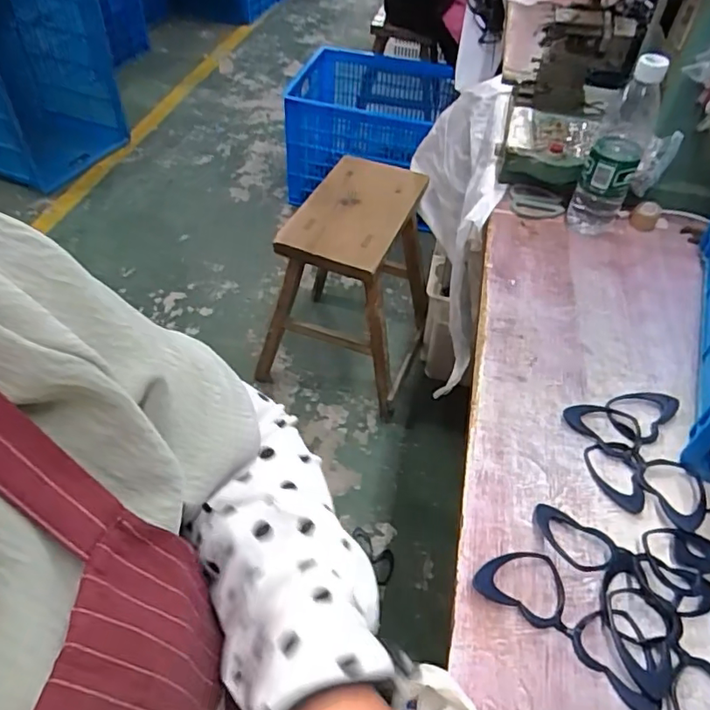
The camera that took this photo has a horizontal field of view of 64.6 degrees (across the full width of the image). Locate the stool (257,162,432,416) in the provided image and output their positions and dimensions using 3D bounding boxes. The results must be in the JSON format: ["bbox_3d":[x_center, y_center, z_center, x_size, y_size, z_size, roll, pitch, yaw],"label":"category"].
[{"bbox_3d":[0.016,-0.166,1.357,0.303,0.444,0.366,19,49,13],"label":"stool"}]

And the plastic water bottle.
[{"bbox_3d":[0.344,-0.268,0.731,0.064,0.227,0.067,21,49,14],"label":"plastic water bottle"}]

